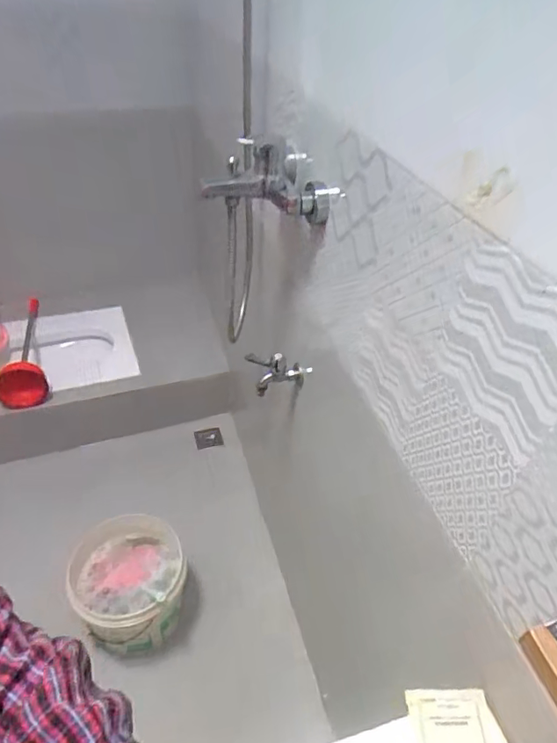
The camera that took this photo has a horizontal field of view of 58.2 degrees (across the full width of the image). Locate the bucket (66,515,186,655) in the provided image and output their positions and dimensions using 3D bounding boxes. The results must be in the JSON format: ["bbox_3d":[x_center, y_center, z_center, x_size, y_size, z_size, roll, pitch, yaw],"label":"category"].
[{"bbox_3d":[-0.371,0.534,1.255,0.272,0.210,0.308,-22,48,-29],"label":"bucket"}]

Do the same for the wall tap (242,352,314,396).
[{"bbox_3d":[0.006,-0.001,0.993,0.117,0.091,0.048,-12,44,-20],"label":"wall tap"}]

